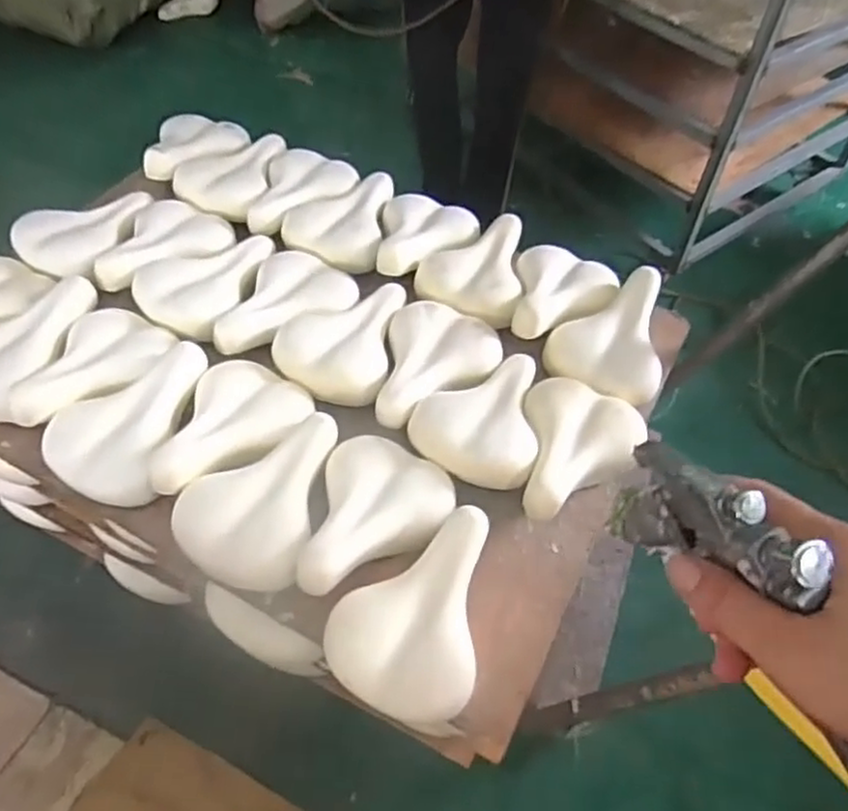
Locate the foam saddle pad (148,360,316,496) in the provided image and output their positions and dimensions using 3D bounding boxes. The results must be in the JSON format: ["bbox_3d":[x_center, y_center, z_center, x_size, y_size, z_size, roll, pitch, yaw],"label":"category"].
[{"bbox_3d":[-0.277,0.019,0.975,0.162,0.048,0.238,41,62,21],"label":"foam saddle pad"}]

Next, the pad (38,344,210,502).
[{"bbox_3d":[-0.409,0.013,0.975,0.162,0.055,0.236,10,56,3],"label":"pad"}]

